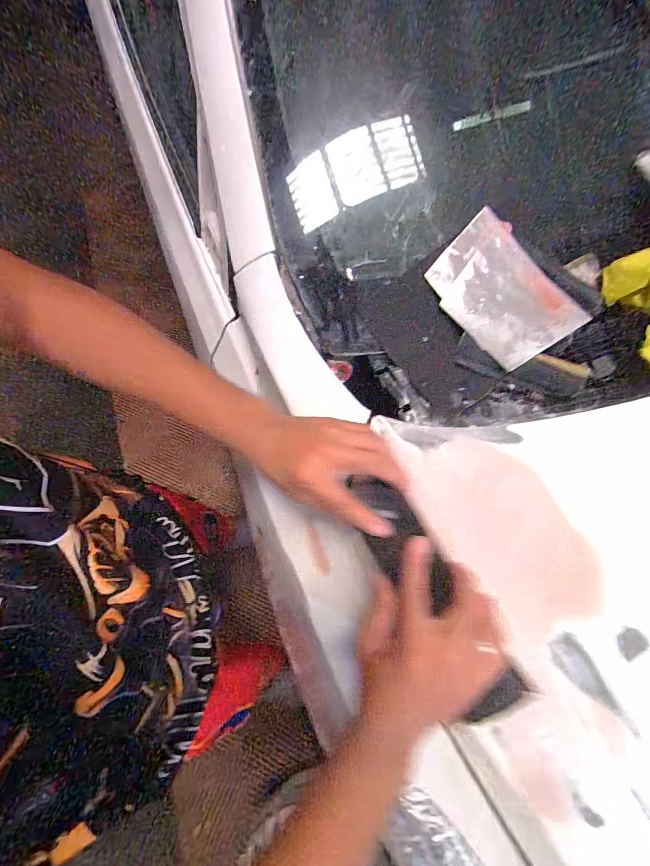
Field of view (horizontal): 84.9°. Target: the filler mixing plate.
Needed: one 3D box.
[{"bbox_3d":[0.200,-0.160,0.409,0.106,0.006,0.162,-39,86,8],"label":"filler mixing plate"}]

